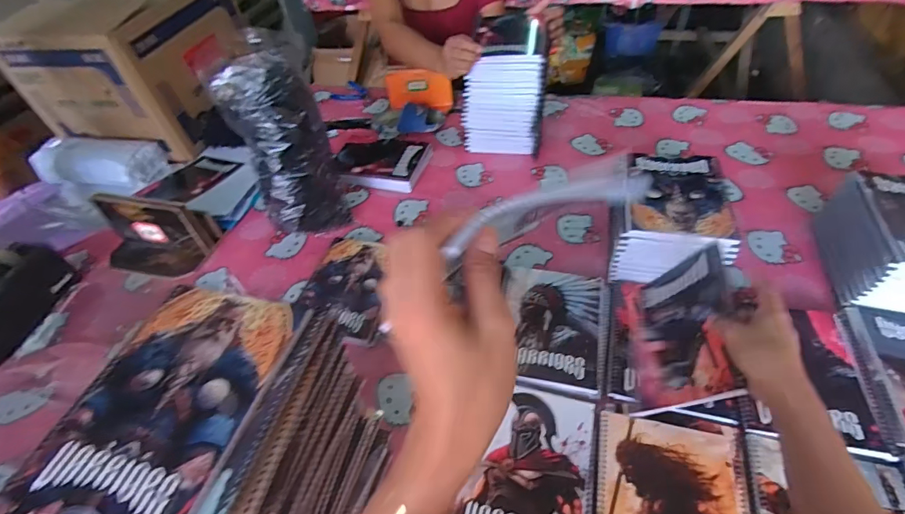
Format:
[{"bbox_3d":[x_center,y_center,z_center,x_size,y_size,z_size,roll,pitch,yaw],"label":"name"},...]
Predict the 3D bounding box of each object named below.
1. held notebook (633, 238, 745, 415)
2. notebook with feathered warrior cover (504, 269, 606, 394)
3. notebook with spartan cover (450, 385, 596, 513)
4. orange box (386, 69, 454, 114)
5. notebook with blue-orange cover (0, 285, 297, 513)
[{"bbox_3d":[0.289,0.091,0.565,0.013,0.142,0.202,26,54,-10],"label":"held notebook"},{"bbox_3d":[0.150,0.098,0.659,0.150,0.008,0.196,8,49,13],"label":"notebook with feathered warrior cover"},{"bbox_3d":[0.096,0.256,0.532,0.142,0.022,0.197,9,49,14],"label":"notebook with spartan cover"},{"bbox_3d":[-0.085,-0.424,1.125,0.164,0.092,0.059,11,50,16],"label":"orange box"},{"bbox_3d":[-0.224,0.113,0.352,0.140,0.011,0.201,8,49,13],"label":"notebook with blue-orange cover"}]

